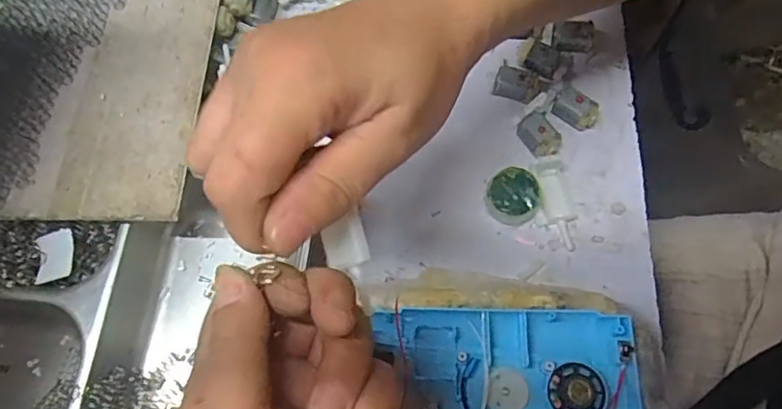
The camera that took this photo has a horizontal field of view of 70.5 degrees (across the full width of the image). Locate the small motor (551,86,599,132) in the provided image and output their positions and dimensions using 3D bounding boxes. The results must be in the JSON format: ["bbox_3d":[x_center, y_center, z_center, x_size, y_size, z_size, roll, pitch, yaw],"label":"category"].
[{"bbox_3d":[0.124,-0.064,0.367,0.030,0.015,0.015,34,74,12],"label":"small motor"}]

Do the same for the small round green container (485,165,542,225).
[{"bbox_3d":[0.077,-0.005,0.349,0.034,0.017,0.031,0,70,0],"label":"small round green container"}]

